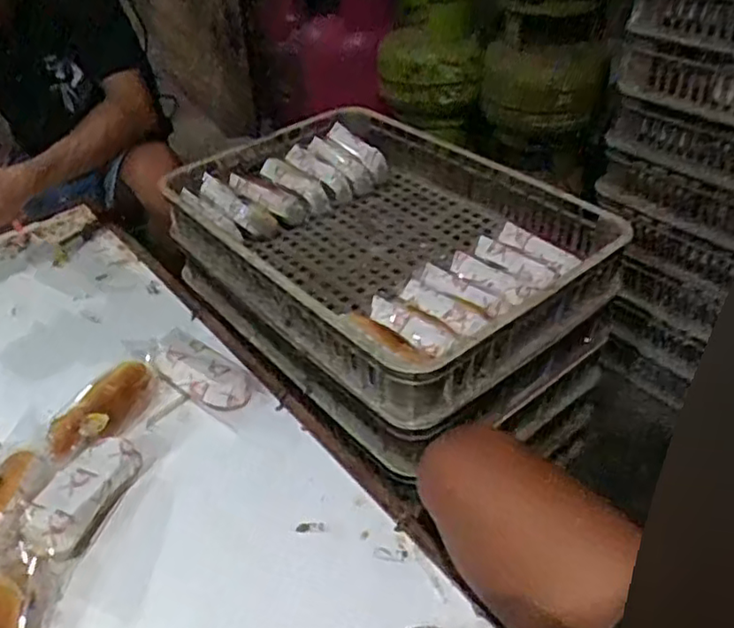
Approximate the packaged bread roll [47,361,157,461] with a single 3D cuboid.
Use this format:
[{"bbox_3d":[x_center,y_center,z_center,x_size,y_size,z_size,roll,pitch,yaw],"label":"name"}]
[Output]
[{"bbox_3d":[-0.314,0.114,0.791,0.058,0.046,0.153,27,48,32],"label":"packaged bread roll"}]

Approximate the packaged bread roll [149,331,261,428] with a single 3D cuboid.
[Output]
[{"bbox_3d":[-0.218,0.079,0.878,0.163,0.054,0.078,21,45,27],"label":"packaged bread roll"}]

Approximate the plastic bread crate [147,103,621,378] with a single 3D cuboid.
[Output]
[{"bbox_3d":[0.008,-0.132,0.979,0.448,0.094,0.616,-32,47,-30],"label":"plastic bread crate"}]

